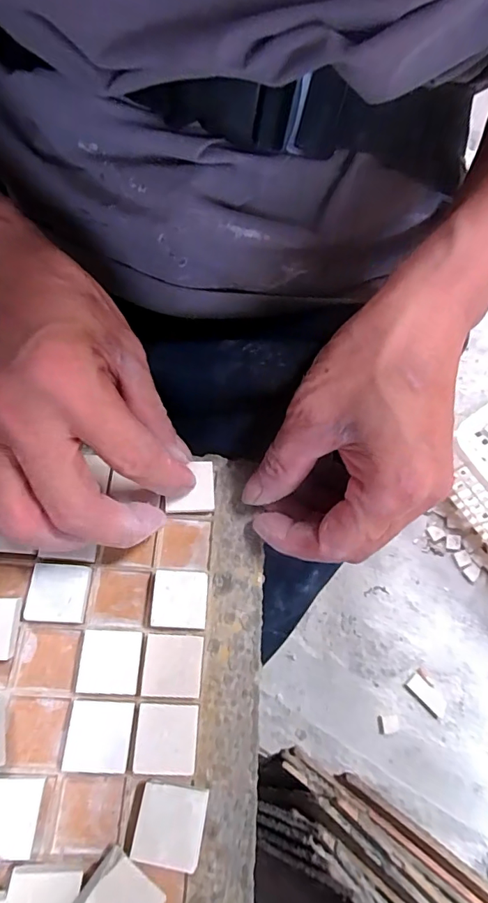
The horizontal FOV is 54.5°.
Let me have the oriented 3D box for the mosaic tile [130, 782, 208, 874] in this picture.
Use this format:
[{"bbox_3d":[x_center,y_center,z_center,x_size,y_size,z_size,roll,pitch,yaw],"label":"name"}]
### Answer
[{"bbox_3d":[-0.029,0.146,0.186,0.026,0.006,0.026,9,76,4],"label":"mosaic tile"}]

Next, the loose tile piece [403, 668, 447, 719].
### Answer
[{"bbox_3d":[0.307,0.408,0.795,0.041,0.007,0.078,-40,78,-8],"label":"loose tile piece"}]

